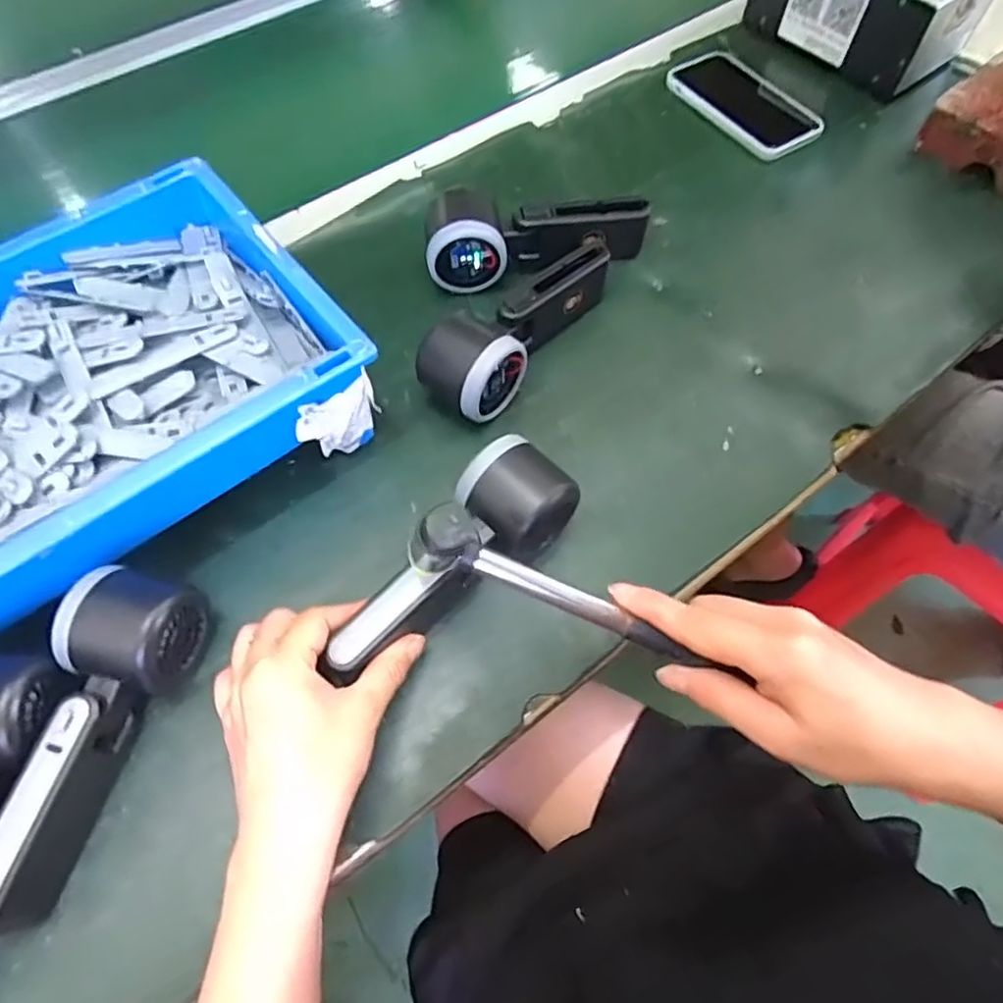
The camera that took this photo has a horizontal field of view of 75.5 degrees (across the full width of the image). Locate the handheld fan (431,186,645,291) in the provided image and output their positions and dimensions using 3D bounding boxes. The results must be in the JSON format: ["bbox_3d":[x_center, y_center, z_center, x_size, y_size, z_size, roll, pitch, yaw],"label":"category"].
[{"bbox_3d":[0.027,-0.197,0.489,0.162,0.051,0.058,0,61,1],"label":"handheld fan"}]

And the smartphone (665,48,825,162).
[{"bbox_3d":[0.223,-0.368,0.598,0.077,0.012,0.145,-31,67,-10],"label":"smartphone"}]

